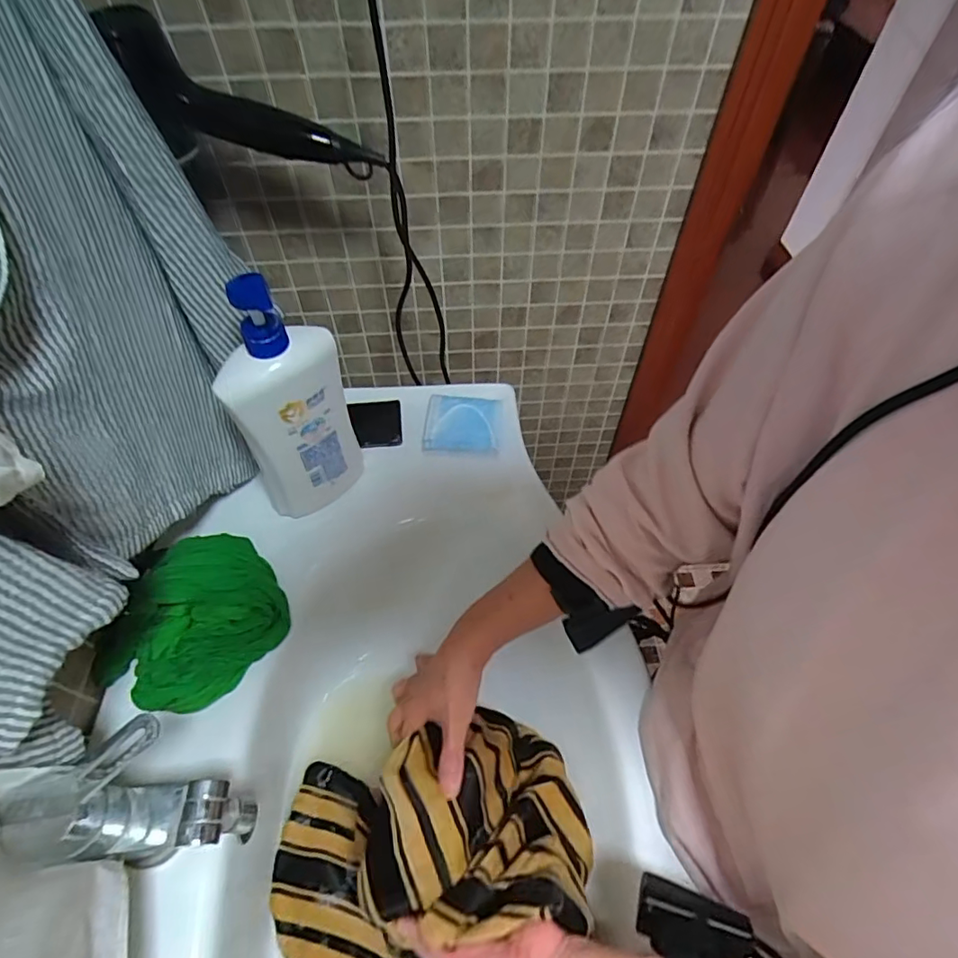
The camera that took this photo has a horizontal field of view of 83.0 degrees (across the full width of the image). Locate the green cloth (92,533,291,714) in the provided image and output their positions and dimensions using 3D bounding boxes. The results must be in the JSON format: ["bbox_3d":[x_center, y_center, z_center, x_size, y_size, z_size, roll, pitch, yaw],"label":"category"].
[{"bbox_3d":[-0.267,0.131,0.506,0.132,0.053,0.165,33,61,21],"label":"green cloth"}]

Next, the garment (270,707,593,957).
[{"bbox_3d":[-0.052,0.349,0.459,0.272,0.181,0.247,-8,55,-6],"label":"garment"}]

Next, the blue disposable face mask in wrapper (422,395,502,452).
[{"bbox_3d":[-0.021,-0.075,0.689,0.090,0.015,0.089,3,55,2],"label":"blue disposable face mask in wrapper"}]

